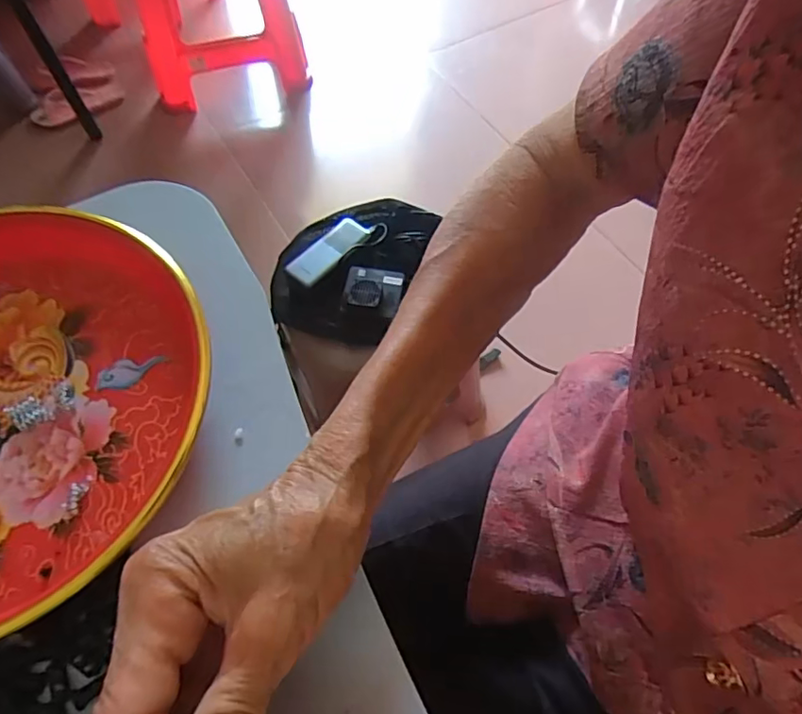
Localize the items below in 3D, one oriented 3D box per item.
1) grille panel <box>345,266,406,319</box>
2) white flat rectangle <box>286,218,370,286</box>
[{"bbox_3d":[-0.039,-0.091,0.760,0.075,0.024,0.067,12,63,7],"label":"grille panel"},{"bbox_3d":[-0.101,-0.151,0.791,0.059,0.016,0.128,39,69,19],"label":"white flat rectangle"}]

